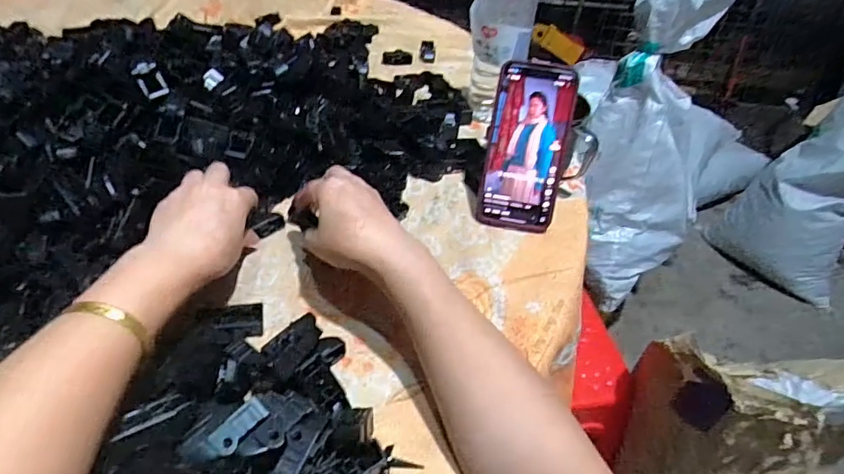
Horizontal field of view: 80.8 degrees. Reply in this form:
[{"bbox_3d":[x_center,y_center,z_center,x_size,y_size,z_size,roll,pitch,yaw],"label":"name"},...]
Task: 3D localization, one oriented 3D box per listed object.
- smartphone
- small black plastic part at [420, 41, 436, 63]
[{"bbox_3d":[0.103,-0.088,0.492,0.075,0.162,0.006,10,10,11],"label":"smartphone"},{"bbox_3d":[0.009,-0.288,0.768,0.022,0.013,0.050,1,46,-3],"label":"small black plastic part"}]

